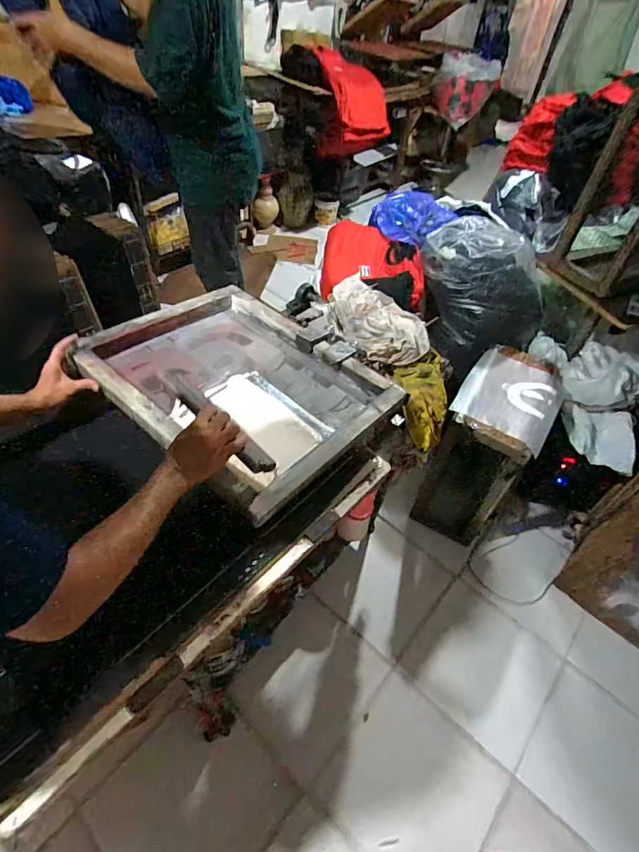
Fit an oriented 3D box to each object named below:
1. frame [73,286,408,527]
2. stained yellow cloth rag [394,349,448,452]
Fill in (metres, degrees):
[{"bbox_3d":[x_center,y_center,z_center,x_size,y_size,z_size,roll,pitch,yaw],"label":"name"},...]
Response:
[{"bbox_3d":[-0.159,-0.110,0.978,0.571,0.061,0.497,34,46,21],"label":"frame"},{"bbox_3d":[0.259,-0.066,1.100,0.124,0.055,0.238,0,83,-7],"label":"stained yellow cloth rag"}]

